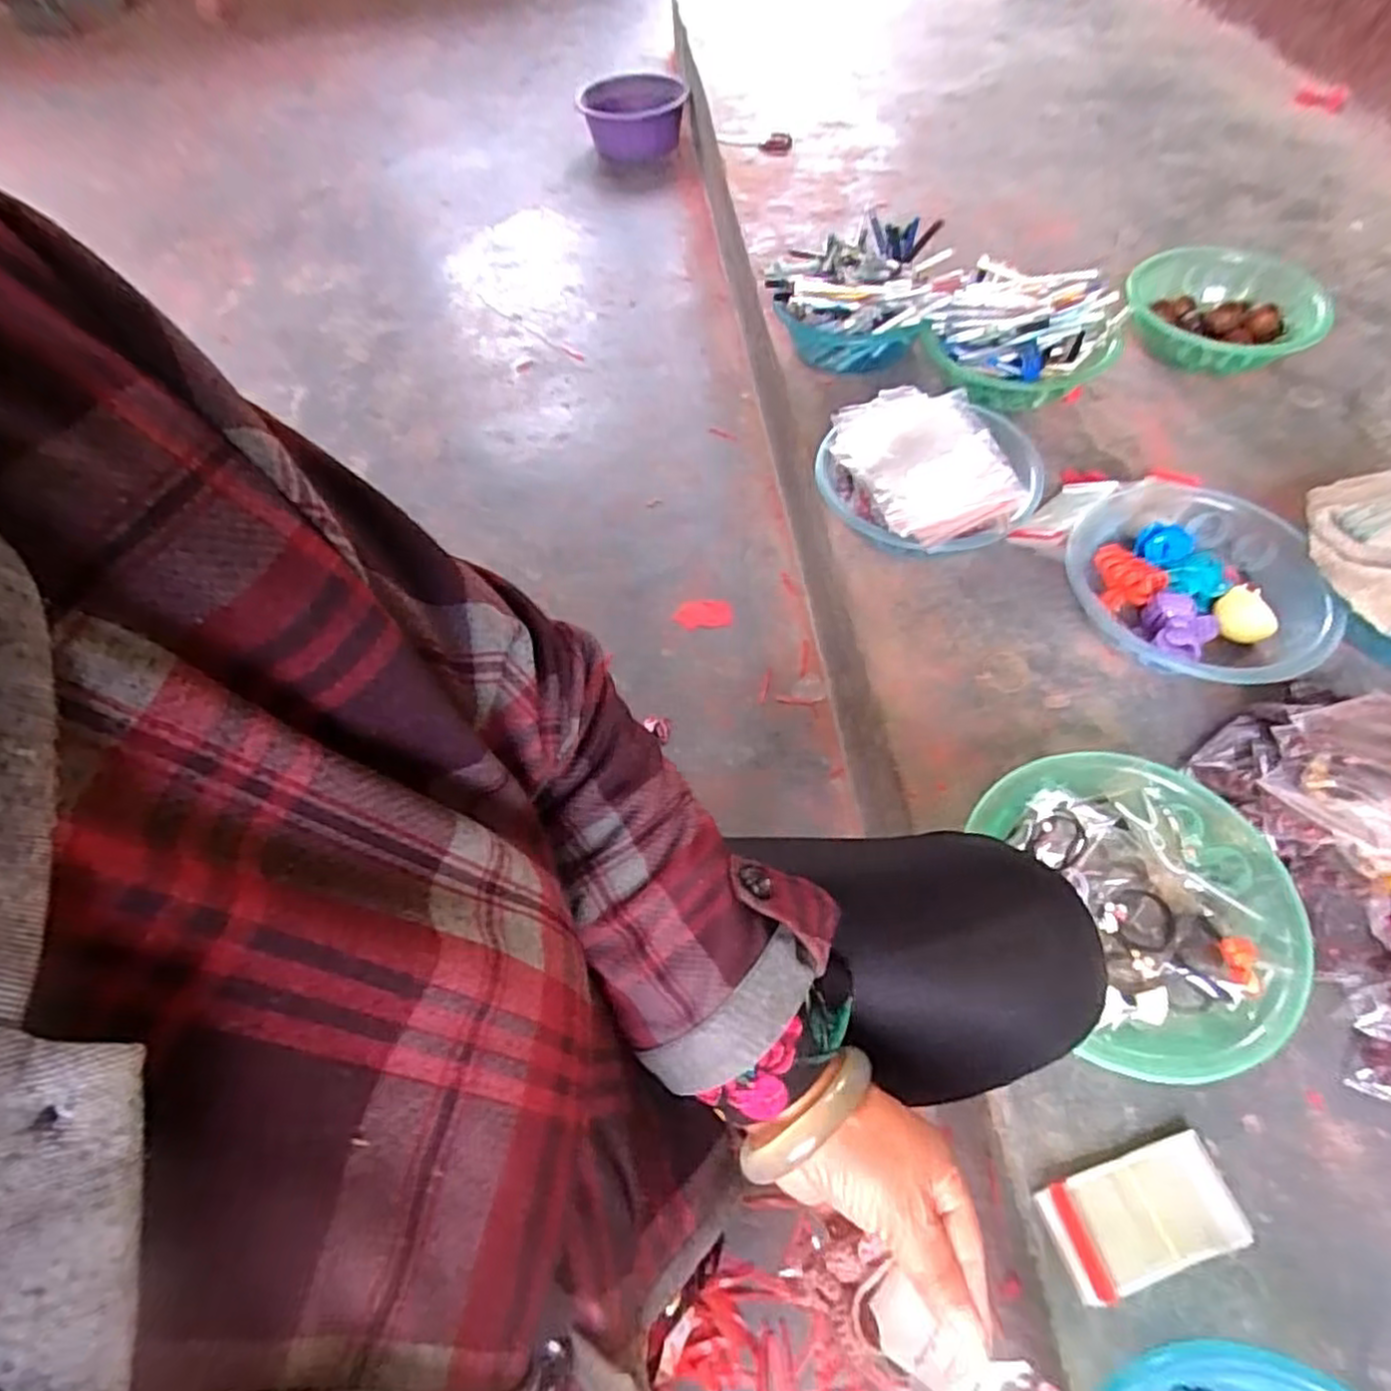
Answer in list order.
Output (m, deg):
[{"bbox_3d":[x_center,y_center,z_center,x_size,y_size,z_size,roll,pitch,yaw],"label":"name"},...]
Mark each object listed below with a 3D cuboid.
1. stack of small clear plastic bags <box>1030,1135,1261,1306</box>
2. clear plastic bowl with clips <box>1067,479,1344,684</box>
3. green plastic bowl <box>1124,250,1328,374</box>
[{"bbox_3d":[0.301,0.350,0.481,0.120,0.013,0.067,-16,58,-6],"label":"stack of small clear plastic bags"},{"bbox_3d":[0.488,-0.110,0.714,0.215,0.072,0.250,3,58,6],"label":"clear plastic bowl with clips"},{"bbox_3d":[0.676,-0.500,0.933,0.221,0.078,0.197,13,60,12],"label":"green plastic bowl"}]

